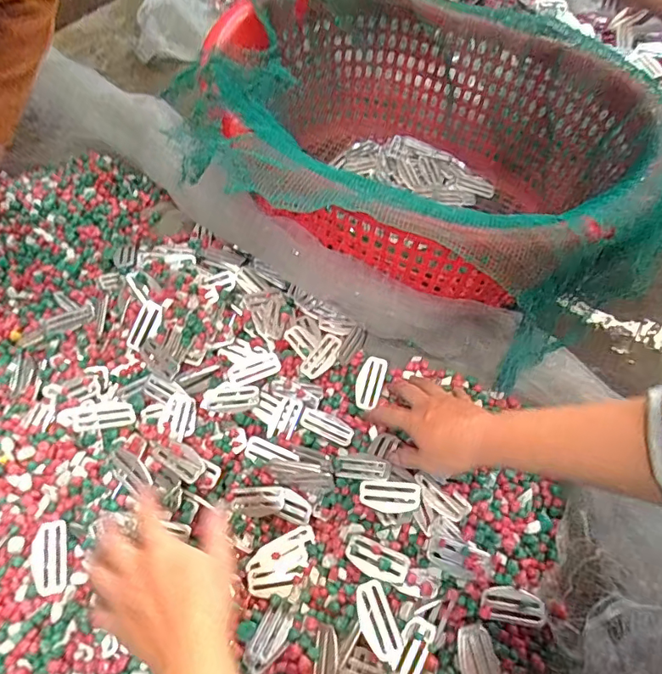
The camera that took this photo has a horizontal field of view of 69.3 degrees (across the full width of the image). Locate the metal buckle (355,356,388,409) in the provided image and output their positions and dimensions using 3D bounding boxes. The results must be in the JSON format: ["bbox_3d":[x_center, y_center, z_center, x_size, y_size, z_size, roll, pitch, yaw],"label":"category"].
[{"bbox_3d":[0.045,0.052,0.546,0.030,0.005,0.060,21,86,-3],"label":"metal buckle"}]

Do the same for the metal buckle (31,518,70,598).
[{"bbox_3d":[-0.254,0.198,0.432,0.032,0.004,0.061,-14,61,-8],"label":"metal buckle"}]

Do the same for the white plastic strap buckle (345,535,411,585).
[{"bbox_3d":[0.042,0.205,0.443,0.059,0.005,0.028,15,59,26],"label":"white plastic strap buckle"}]

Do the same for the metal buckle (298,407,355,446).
[{"bbox_3d":[-0.004,0.098,0.524,0.059,0.005,0.026,23,51,5],"label":"metal buckle"}]

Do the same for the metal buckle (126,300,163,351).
[{"bbox_3d":[-0.216,-0.012,0.557,0.026,0.007,0.060,31,93,15],"label":"metal buckle"}]

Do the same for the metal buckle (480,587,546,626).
[{"bbox_3d":[0.165,0.243,0.435,0.057,0.008,0.026,9,60,5],"label":"metal buckle"}]

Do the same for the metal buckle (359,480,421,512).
[{"bbox_3d":[0.058,0.156,0.471,0.059,0.008,0.029,-5,70,18],"label":"metal buckle"}]

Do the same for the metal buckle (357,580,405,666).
[{"bbox_3d":[0.041,0.246,0.414,0.030,0.004,0.062,-18,66,-15],"label":"metal buckle"}]

